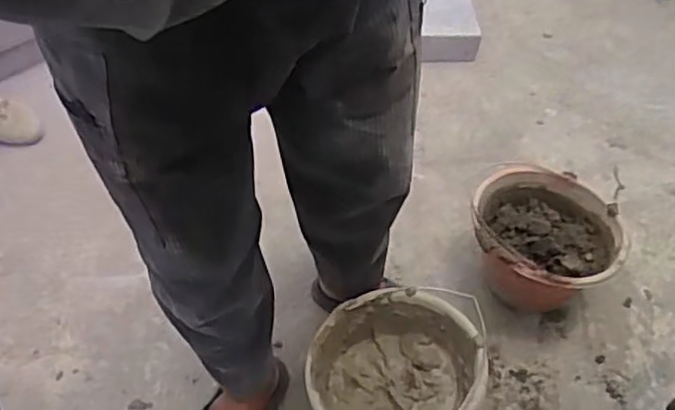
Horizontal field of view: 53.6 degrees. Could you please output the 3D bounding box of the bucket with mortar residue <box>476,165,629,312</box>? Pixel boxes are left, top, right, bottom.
[{"bbox_3d":[0.338,0.072,1.158,0.241,0.169,0.253,1,50,-1],"label":"bucket with mortar residue"}]

